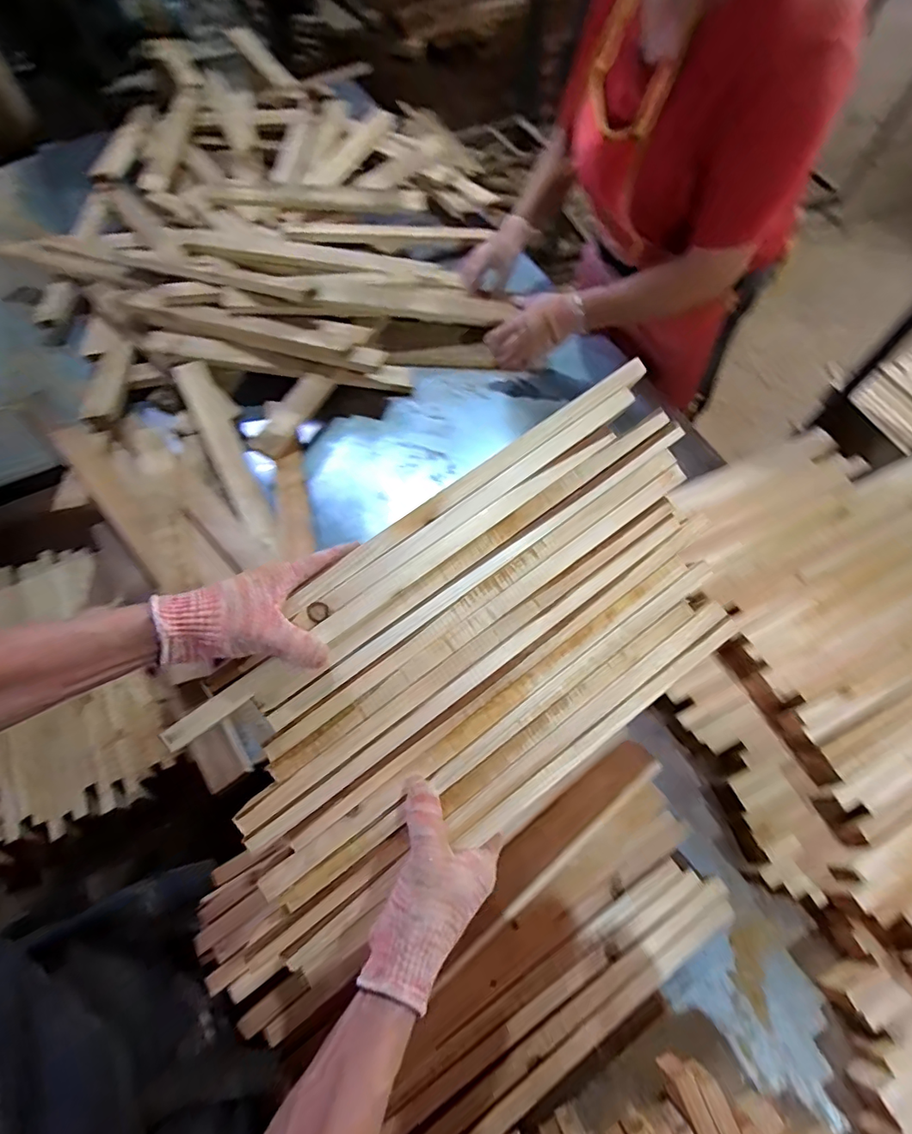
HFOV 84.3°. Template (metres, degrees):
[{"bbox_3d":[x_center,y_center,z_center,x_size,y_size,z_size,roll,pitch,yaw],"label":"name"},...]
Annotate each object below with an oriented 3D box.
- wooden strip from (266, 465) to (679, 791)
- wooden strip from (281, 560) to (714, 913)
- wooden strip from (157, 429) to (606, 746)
[{"bbox_3d":[0.039,0.040,0.478,0.477,0.007,0.019,-35,68,-12],"label":"wooden strip"},{"bbox_3d":[0.058,0.140,0.464,0.486,0.010,0.017,-35,68,-11],"label":"wooden strip"},{"bbox_3d":[-0.038,0.004,0.469,0.490,0.012,0.018,-36,68,-13],"label":"wooden strip"}]

